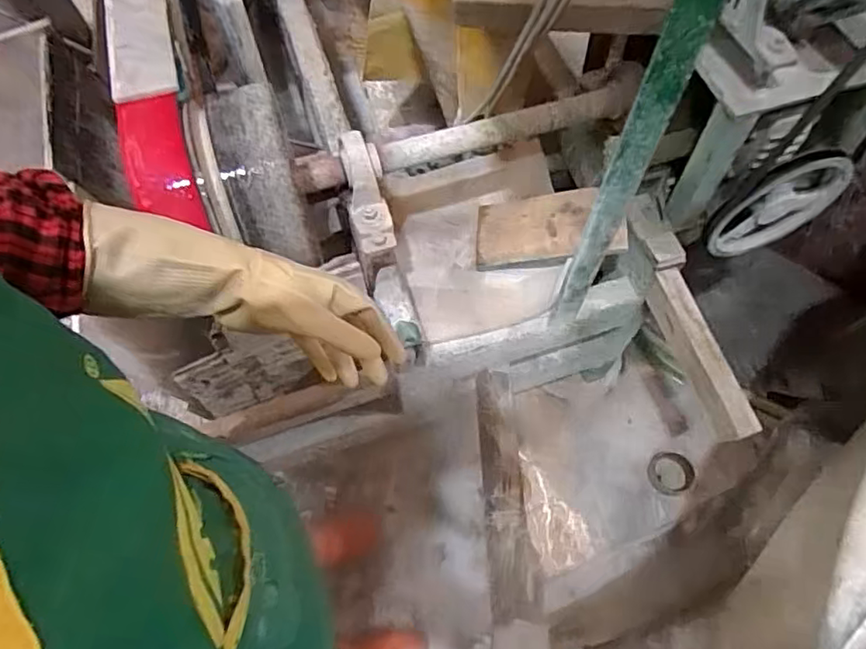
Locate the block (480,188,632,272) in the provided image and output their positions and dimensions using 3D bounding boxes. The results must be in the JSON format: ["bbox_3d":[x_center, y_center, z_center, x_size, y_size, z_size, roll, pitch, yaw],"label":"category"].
[{"bbox_3d":[0.187,-0.161,0.973,0.241,0.023,0.118,-5,68,22],"label":"block"}]

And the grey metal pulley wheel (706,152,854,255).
[{"bbox_3d":[0.501,-0.170,0.868,0.193,0.208,0.029,-15,63,-7],"label":"grey metal pulley wheel"}]

